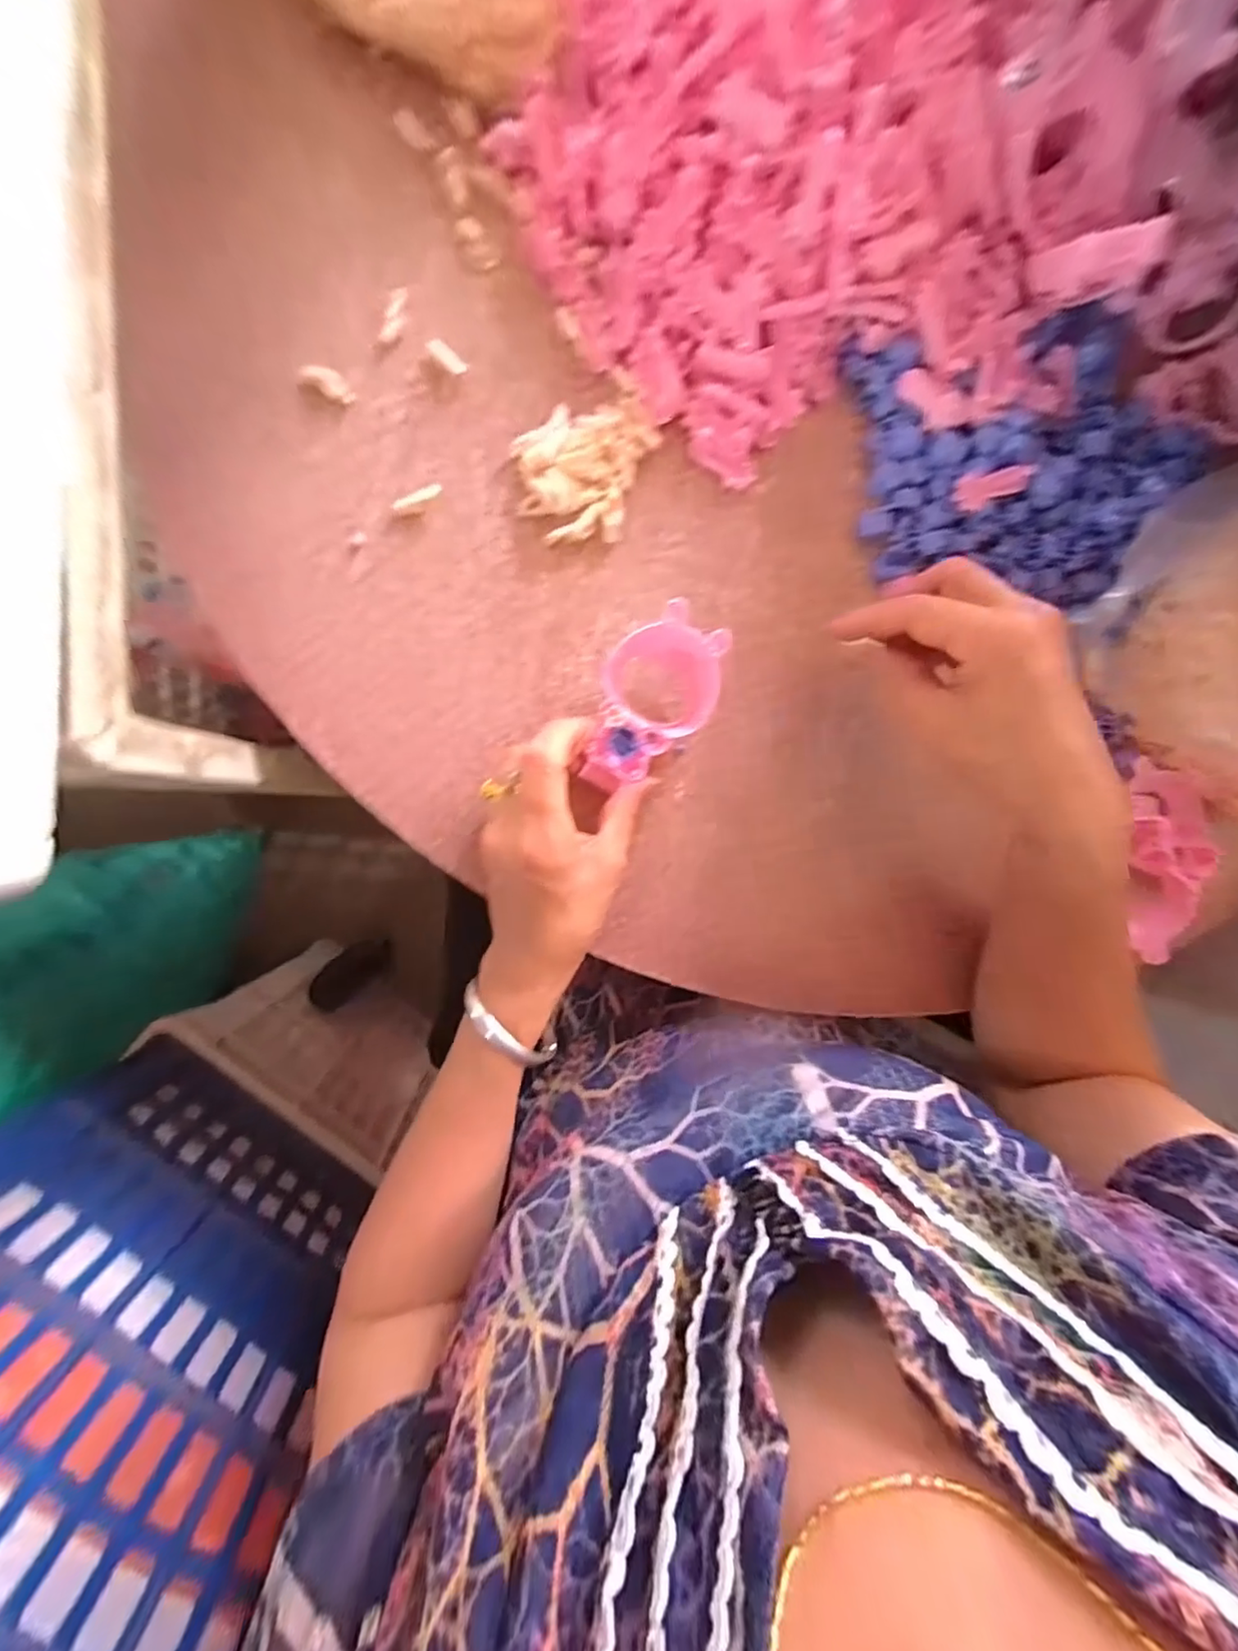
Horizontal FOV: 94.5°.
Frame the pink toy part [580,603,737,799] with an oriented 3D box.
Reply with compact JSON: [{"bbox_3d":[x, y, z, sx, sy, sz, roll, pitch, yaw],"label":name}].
[{"bbox_3d":[0.015,-0.067,0.309,0.059,0.022,0.102,44,90,-6],"label":"pink toy part"}]

